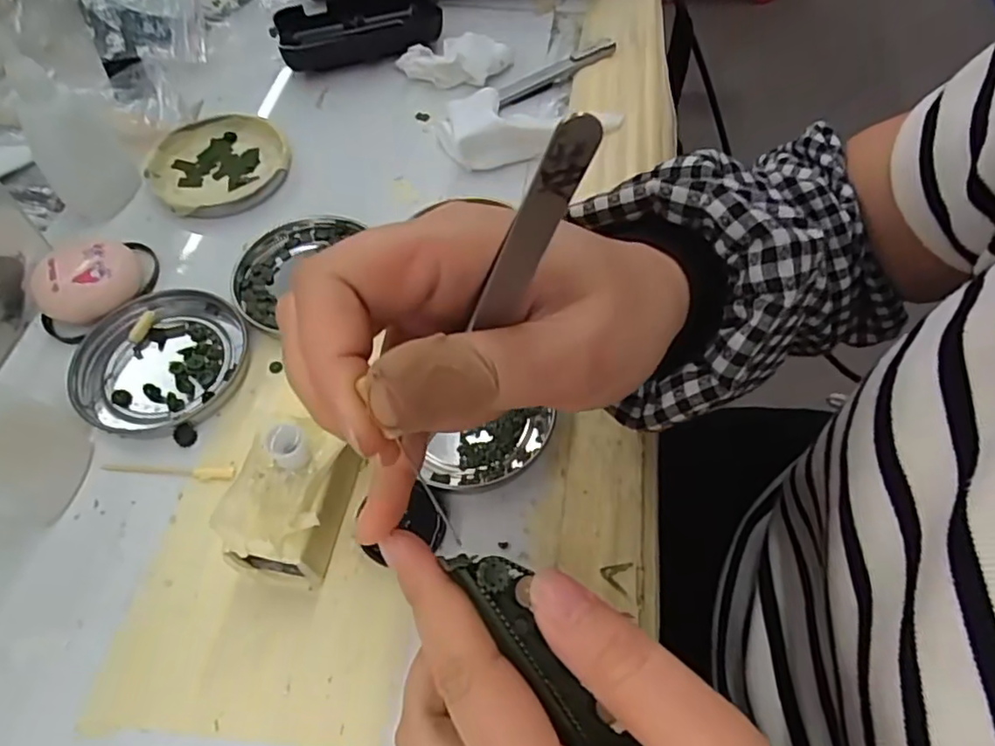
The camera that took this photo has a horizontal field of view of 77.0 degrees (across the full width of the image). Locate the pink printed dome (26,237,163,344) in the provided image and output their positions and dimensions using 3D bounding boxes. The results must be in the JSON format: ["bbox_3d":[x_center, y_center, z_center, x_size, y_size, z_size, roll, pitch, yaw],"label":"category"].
[{"bbox_3d":[-0.204,-0.048,0.315,0.058,0.022,0.043,-34,64,-19],"label":"pink printed dome"}]

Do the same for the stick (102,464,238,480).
[{"bbox_3d":[-0.143,0.042,0.271,0.059,0.004,0.006,2,58,1],"label":"stick"}]

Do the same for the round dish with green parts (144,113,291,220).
[{"bbox_3d":[-0.166,-0.125,0.373,0.078,0.011,0.078,0,58,0],"label":"round dish with green parts"}]

